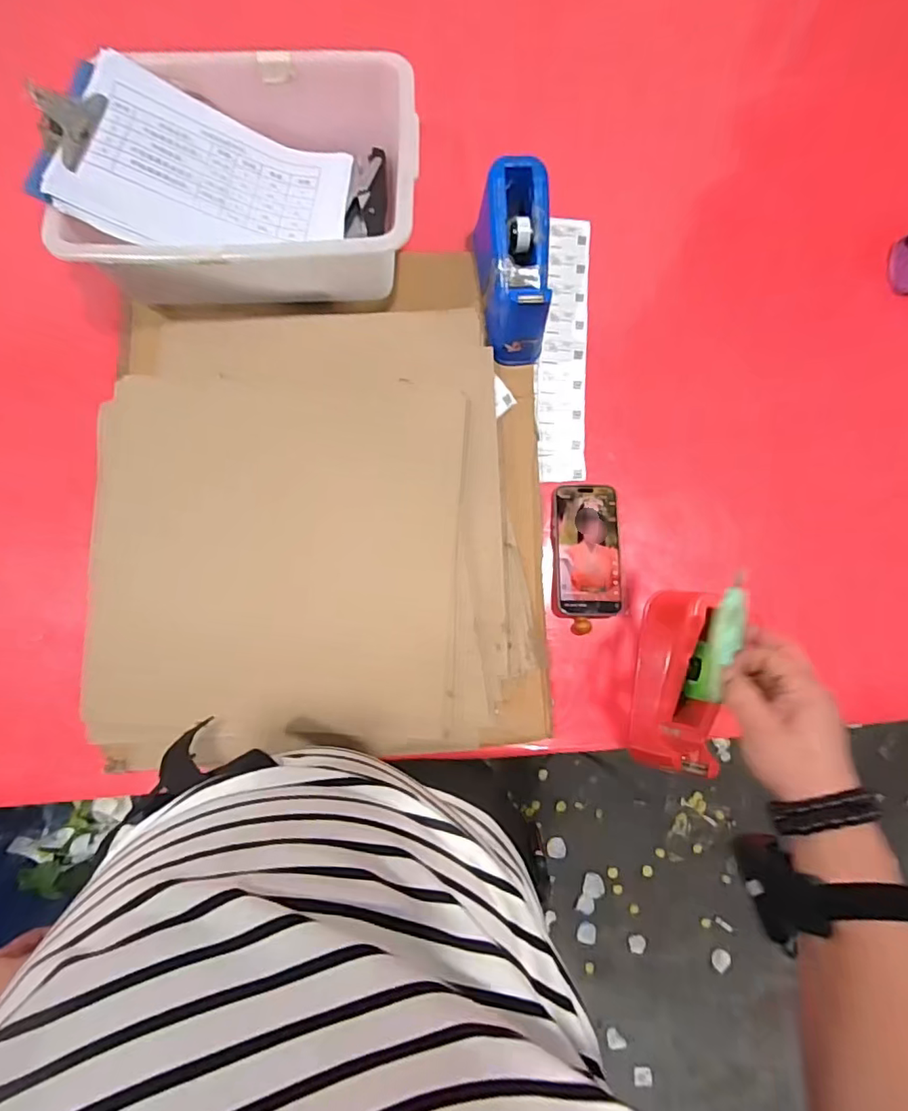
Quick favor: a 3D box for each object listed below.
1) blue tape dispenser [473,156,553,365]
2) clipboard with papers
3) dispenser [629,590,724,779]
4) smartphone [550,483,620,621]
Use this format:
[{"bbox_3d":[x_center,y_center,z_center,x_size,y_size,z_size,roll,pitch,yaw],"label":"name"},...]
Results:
[{"bbox_3d":[0.072,-0.349,0.649,0.075,0.120,0.219,-3,95,-1],"label":"blue tape dispenser"},{"bbox_3d":[-0.296,-0.453,0.646,0.317,0.030,0.223,12,74,-22],"label":"clipboard with papers"},{"bbox_3d":[0.255,0.140,0.605,0.064,0.108,0.203,10,82,0],"label":"dispenser"},{"bbox_3d":[0.162,-0.008,0.662,0.081,0.012,0.162,1,77,1],"label":"smartphone"}]

